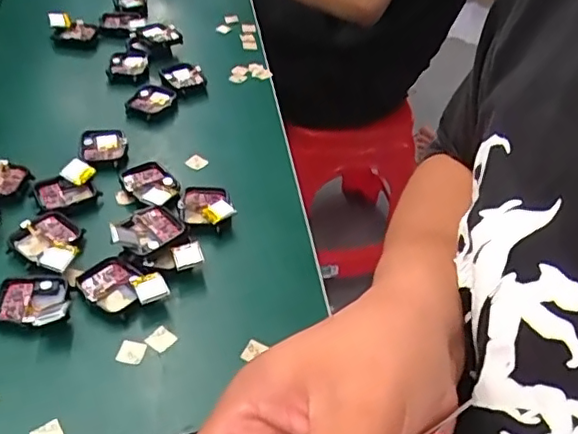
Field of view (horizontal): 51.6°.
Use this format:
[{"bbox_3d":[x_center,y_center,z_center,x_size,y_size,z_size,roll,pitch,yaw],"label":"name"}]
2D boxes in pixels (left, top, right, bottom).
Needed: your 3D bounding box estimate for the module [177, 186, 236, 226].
[{"bbox_3d":[-0.064,-0.007,0.459,0.040,0.019,0.044,-11,46,-13],"label":"module"}]

